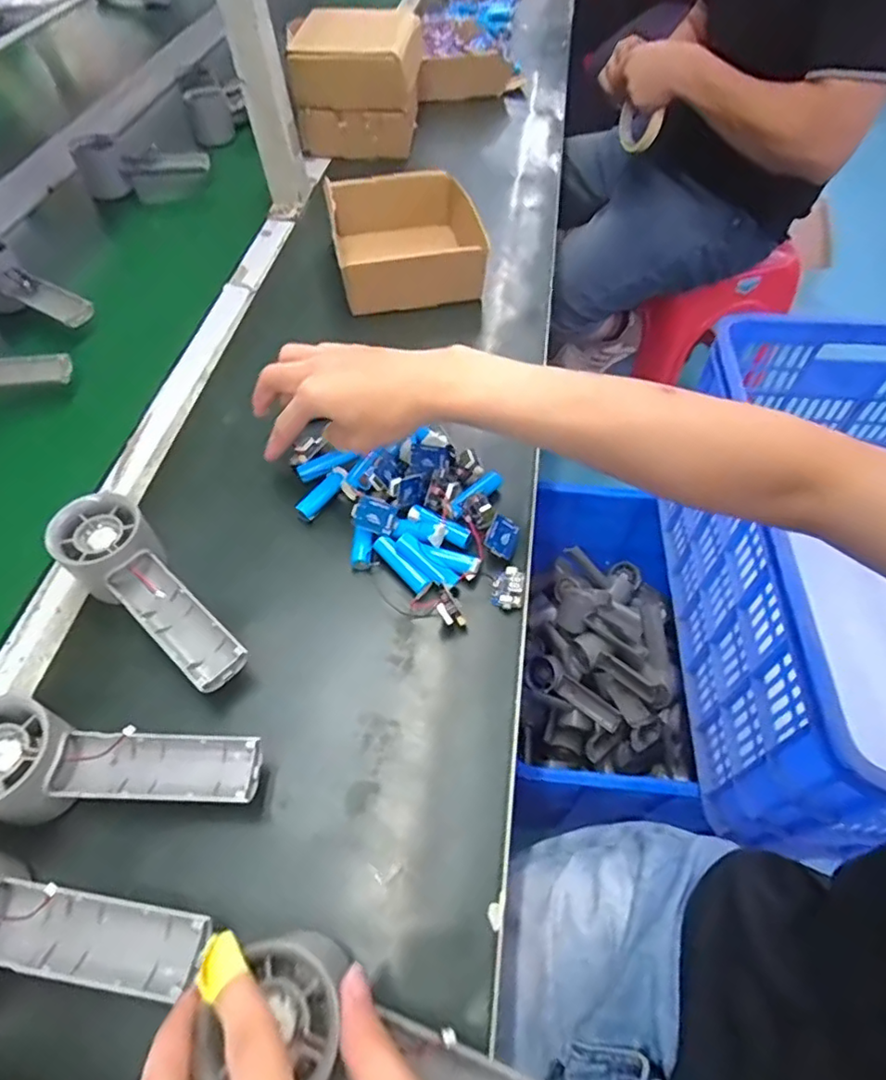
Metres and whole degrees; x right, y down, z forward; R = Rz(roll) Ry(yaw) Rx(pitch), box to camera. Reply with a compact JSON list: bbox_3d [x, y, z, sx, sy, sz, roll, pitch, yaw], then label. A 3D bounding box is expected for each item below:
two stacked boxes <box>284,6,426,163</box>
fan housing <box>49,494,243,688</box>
[{"bbox_3d":[-0.110,-0.593,0.773,0.159,0.120,0.164,-4,55,-2],"label":"two stacked boxes"},{"bbox_3d":[-0.190,0.039,0.396,0.156,0.051,0.057,42,65,11],"label":"fan housing"}]

